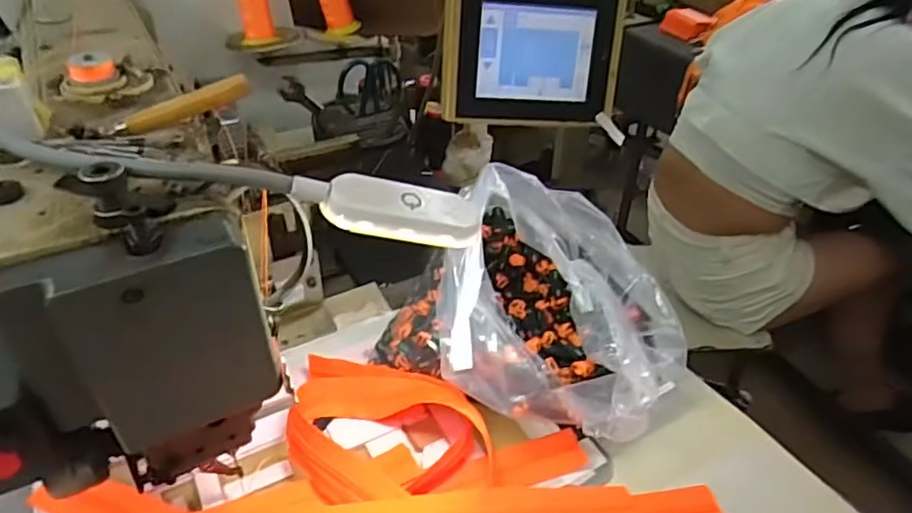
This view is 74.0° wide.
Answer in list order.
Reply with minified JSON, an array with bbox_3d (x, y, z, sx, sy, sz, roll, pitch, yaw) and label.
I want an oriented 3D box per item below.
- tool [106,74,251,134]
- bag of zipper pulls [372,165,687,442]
[{"bbox_3d":[-0.150,-0.082,0.332,0.074,0.013,0.008,-26,49,-15],"label":"tool"},{"bbox_3d":[0.051,0.032,0.454,0.158,0.164,0.181,-29,47,-35],"label":"bag of zipper pulls"}]

